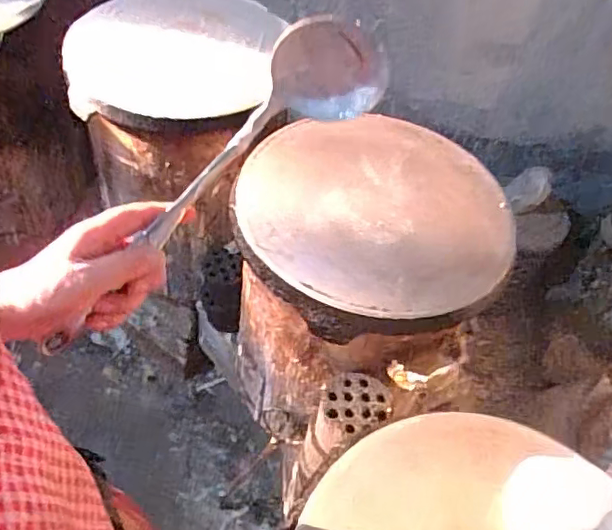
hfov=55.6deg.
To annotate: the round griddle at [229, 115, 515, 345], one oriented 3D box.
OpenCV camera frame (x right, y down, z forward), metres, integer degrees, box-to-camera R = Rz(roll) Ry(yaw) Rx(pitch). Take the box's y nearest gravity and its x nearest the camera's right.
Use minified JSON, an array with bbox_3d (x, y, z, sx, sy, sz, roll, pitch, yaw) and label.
[{"bbox_3d":[0.096,-0.064,0.789,0.371,0.068,0.351,2,52,-3],"label":"round griddle"}]

